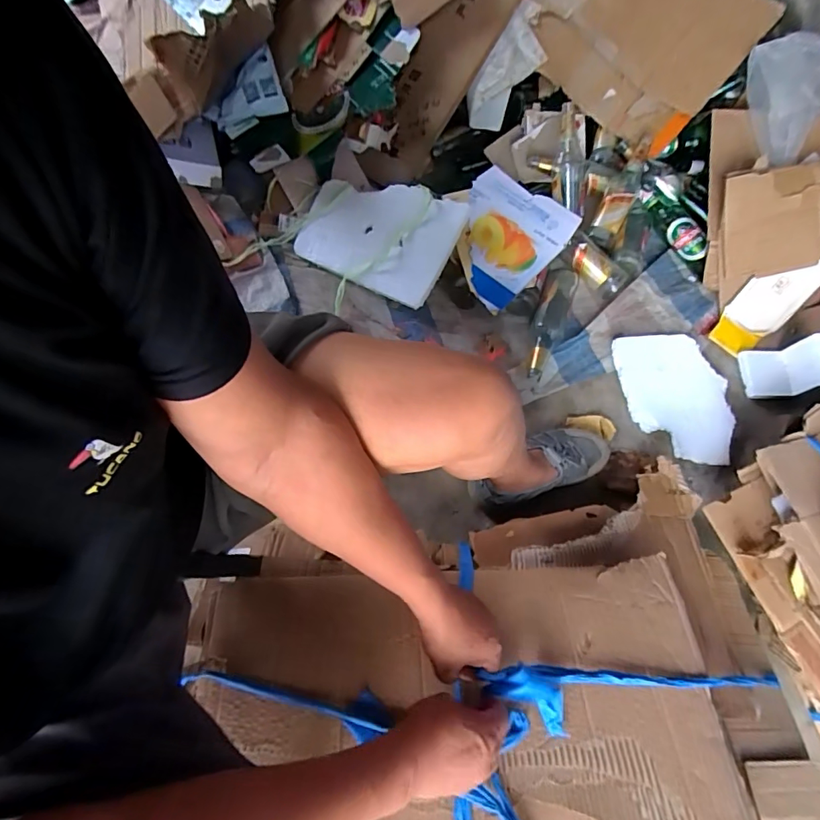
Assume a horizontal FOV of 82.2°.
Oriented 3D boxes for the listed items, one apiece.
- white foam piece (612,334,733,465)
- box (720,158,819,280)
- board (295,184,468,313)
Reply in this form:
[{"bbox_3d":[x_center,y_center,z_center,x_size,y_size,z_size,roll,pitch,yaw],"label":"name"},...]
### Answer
[{"bbox_3d":[0.539,-0.029,0.941,0.195,0.014,0.278,-13,71,-6],"label":"white foam piece"},{"bbox_3d":[0.765,-0.388,0.959,0.249,0.026,0.207,-5,105,5],"label":"box"},{"bbox_3d":[-0.081,-0.394,1.043,0.356,0.031,0.233,28,90,22],"label":"board"}]

